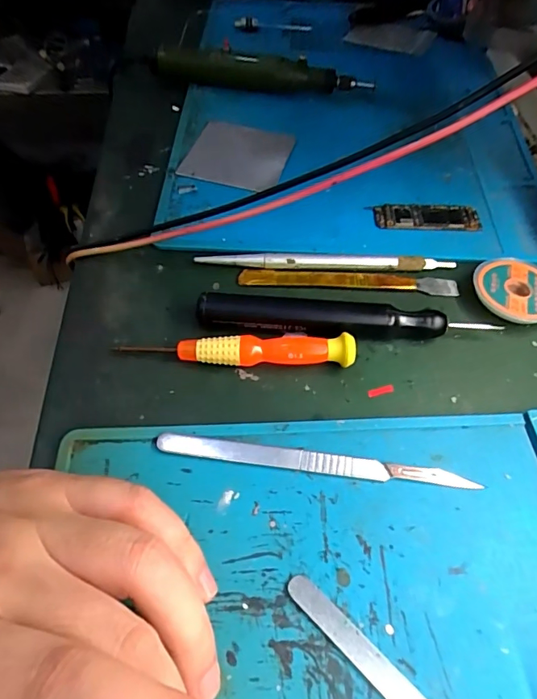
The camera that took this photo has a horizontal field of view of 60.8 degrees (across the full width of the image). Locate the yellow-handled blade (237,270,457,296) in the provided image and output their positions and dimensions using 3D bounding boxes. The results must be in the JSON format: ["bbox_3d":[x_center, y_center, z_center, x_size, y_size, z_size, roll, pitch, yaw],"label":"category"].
[{"bbox_3d":[0.045,-0.038,0.254,0.120,0.005,0.011,3,56,1],"label":"yellow-handled blade"}]

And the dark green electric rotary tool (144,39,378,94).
[{"bbox_3d":[-0.011,-0.215,0.356,0.176,0.029,0.023,12,56,7],"label":"dark green electric rotary tool"}]

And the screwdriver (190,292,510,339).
[{"bbox_3d":[0.036,-0.015,0.231,0.141,0.014,0.018,3,56,1],"label":"screwdriver"}]

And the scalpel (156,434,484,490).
[{"bbox_3d":[0.019,0.047,0.194,0.133,0.004,0.009,6,56,3],"label":"scalpel"}]

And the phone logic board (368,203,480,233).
[{"bbox_3d":[0.096,-0.080,0.277,0.063,0.004,0.020,2,56,1],"label":"phone logic board"}]

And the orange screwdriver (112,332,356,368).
[{"bbox_3d":[-0.015,0.001,0.220,0.112,0.015,0.012,0,56,-1],"label":"orange screwdriver"}]

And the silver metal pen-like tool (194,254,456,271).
[{"bbox_3d":[0.032,-0.050,0.256,0.143,0.006,0.009,1,56,0],"label":"silver metal pen-like tool"}]

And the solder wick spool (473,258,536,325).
[{"bbox_3d":[0.130,-0.031,0.243,0.042,0.011,0.040,0,56,-1],"label":"solder wick spool"}]

